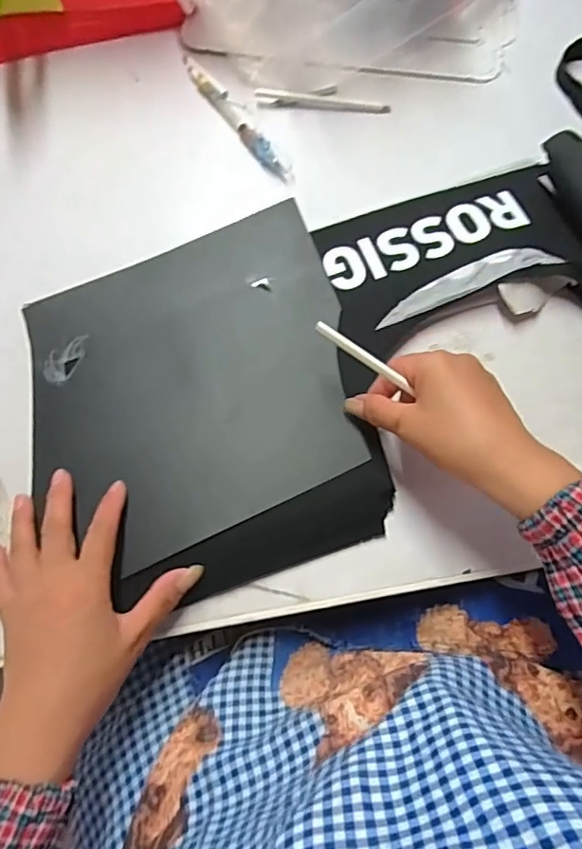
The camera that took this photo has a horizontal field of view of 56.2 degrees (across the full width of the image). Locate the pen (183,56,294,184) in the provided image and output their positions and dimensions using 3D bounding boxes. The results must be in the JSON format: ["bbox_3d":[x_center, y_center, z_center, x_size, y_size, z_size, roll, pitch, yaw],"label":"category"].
[{"bbox_3d":[-0.056,-0.307,0.533,0.021,0.014,0.191,-30,74,-10],"label":"pen"}]

